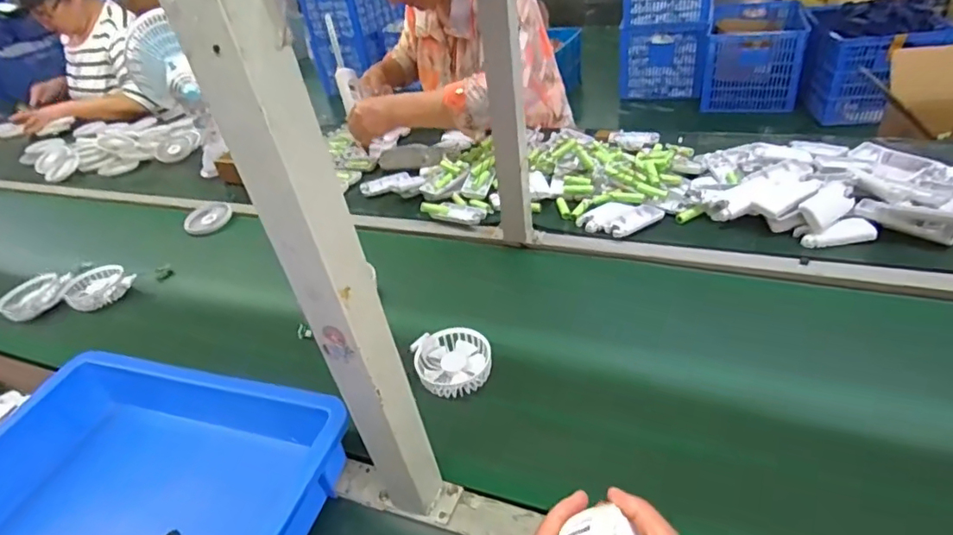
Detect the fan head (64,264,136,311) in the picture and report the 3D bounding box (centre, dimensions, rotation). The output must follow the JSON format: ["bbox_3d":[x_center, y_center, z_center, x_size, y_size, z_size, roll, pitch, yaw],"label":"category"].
[{"bbox_3d":[-0.612,0.036,0.884,0.081,0.040,0.091,21,46,34],"label":"fan head"}]

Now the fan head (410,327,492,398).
[{"bbox_3d":[-0.029,0.113,0.657,0.091,0.028,0.087,-6,37,4],"label":"fan head"}]

